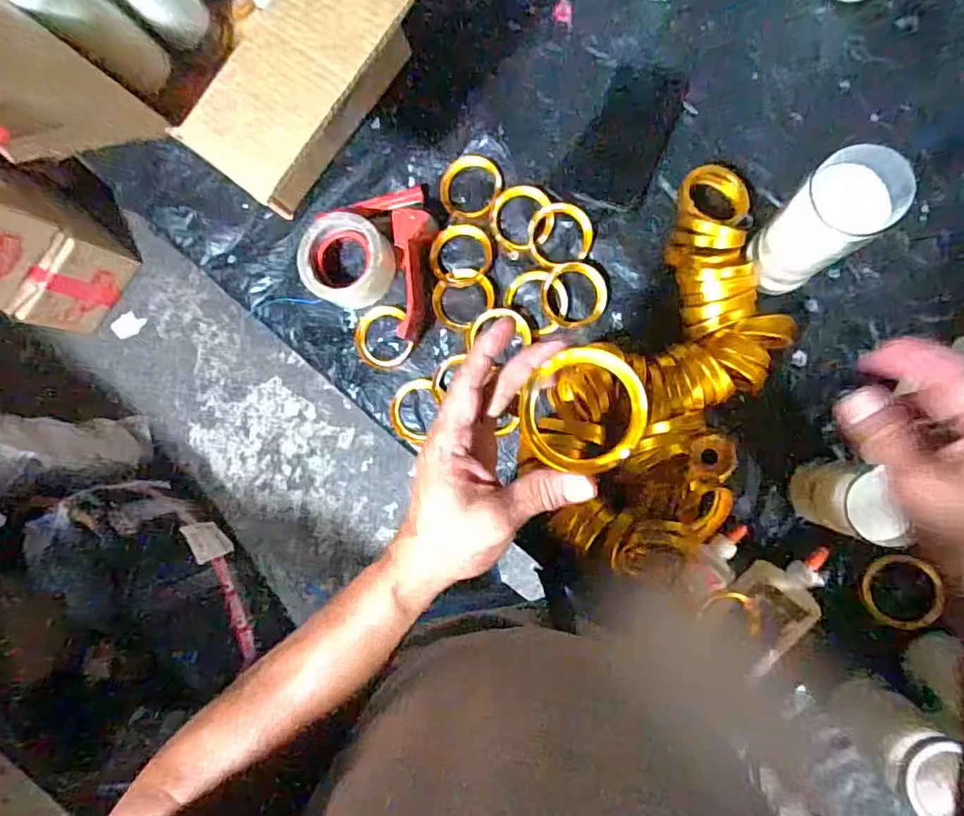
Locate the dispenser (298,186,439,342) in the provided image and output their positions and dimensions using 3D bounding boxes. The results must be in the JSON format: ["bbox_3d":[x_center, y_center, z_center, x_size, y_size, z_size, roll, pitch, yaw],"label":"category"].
[{"bbox_3d":[-0.131,-0.181,0.653,0.147,0.053,0.175,13,90,10],"label":"dispenser"}]

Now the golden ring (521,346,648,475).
[{"bbox_3d":[0.060,0.003,0.330,0.073,0.013,0.070,0,87,9],"label":"golden ring"}]

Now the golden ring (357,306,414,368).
[{"bbox_3d":[-0.118,-0.084,0.670,0.063,0.011,0.072,-19,85,8],"label":"golden ring"}]

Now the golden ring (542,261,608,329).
[{"bbox_3d":[0.103,-0.125,0.625,0.071,0.019,0.069,0,87,9],"label":"golden ring"}]

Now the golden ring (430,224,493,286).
[{"bbox_3d":[-0.023,-0.179,0.651,0.069,0.014,0.070,0,87,9],"label":"golden ring"}]

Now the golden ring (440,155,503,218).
[{"bbox_3d":[-0.014,-0.259,0.655,0.070,0.006,0.070,0,87,9],"label":"golden ring"}]

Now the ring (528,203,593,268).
[{"bbox_3d":[0.088,-0.192,0.630,0.070,0.019,0.070,0,87,9],"label":"ring"}]

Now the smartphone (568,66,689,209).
[{"bbox_3d":[0.165,-0.306,0.629,0.084,0.007,0.164,23,91,10],"label":"smartphone"}]

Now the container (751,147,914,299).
[{"bbox_3d":[0.290,-0.154,0.500,0.065,0.194,0.069,0,89,11],"label":"container"}]

